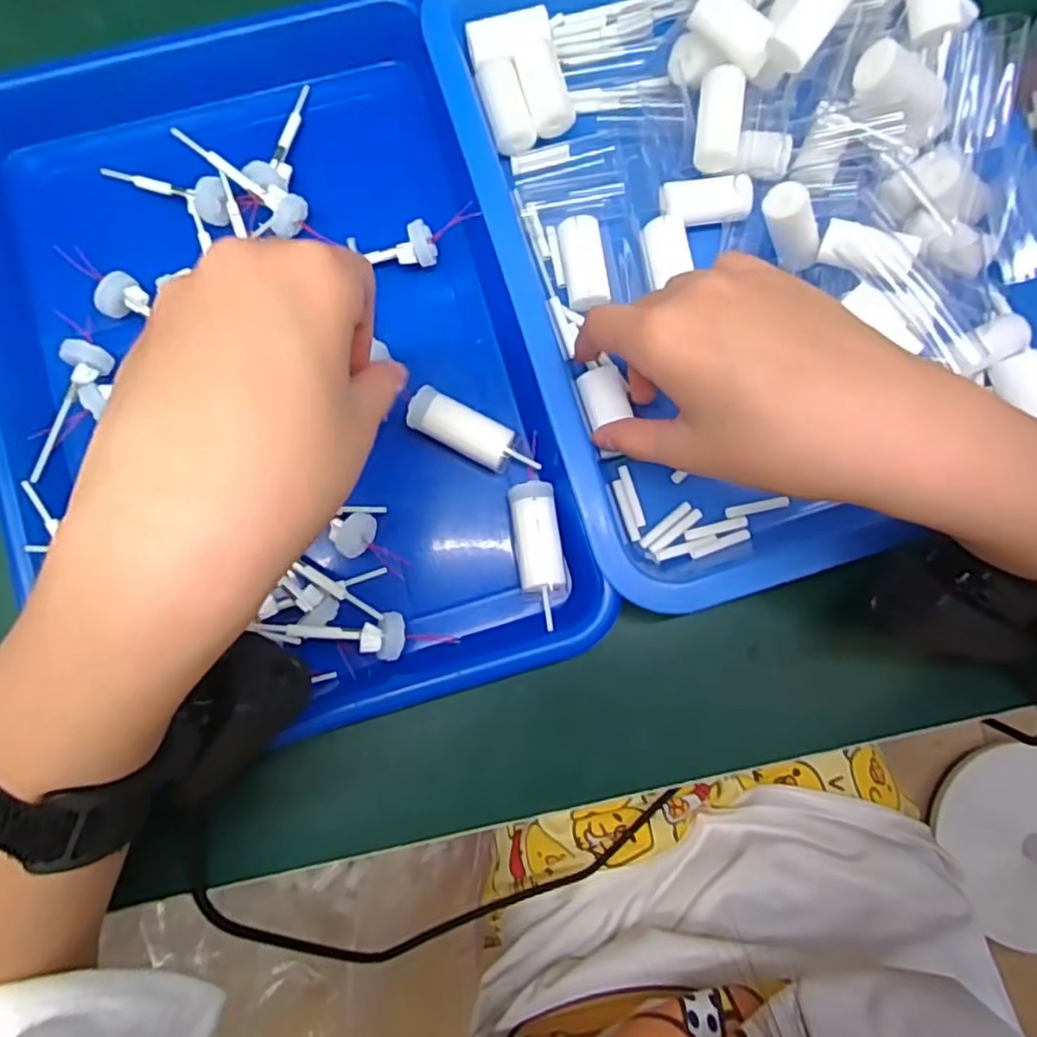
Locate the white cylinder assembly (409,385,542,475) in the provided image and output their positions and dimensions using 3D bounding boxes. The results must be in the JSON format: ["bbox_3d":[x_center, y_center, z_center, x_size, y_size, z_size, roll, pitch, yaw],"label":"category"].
[{"bbox_3d":[-0.021,-0.038,0.305,0.063,0.014,0.020,28,83,2],"label":"white cylinder assembly"}]

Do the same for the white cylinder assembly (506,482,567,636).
[{"bbox_3d":[0.009,0.015,0.300,0.020,0.022,0.064,-8,83,-3],"label":"white cylinder assembly"}]

